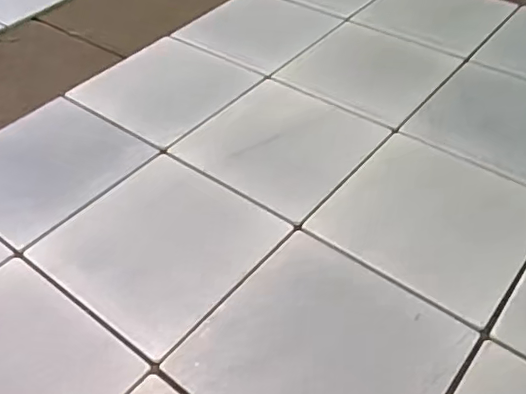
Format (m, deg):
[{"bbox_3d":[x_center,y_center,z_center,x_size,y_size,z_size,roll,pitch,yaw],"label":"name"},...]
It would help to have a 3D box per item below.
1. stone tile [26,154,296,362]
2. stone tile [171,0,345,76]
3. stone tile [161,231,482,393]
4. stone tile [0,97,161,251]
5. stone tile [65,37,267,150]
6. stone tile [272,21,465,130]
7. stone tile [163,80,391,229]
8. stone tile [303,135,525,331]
[{"bbox_3d":[-0.161,0.066,0.881,0.307,0.012,0.300,28,53,29],"label":"stone tile"},{"bbox_3d":[-0.007,-0.420,1.367,0.302,0.010,0.289,29,54,30],"label":"stone tile"},{"bbox_3d":[0.083,0.203,0.735,0.310,0.018,0.300,28,53,29],"label":"stone tile"},{"bbox_3d":[-0.401,-0.066,1.013,0.282,0.026,0.297,28,53,29],"label":"stone tile"},{"bbox_3d":[-0.211,-0.243,1.202,0.310,0.018,0.323,27,53,28],"label":"stone tile"},{"bbox_3d":[0.229,-0.275,1.212,0.305,0.025,0.272,31,64,30],"label":"stone tile"},{"bbox_3d":[0.041,-0.104,1.057,0.304,0.024,0.302,28,53,29],"label":"stone tile"},{"bbox_3d":[0.273,0.029,0.894,0.301,0.013,0.294,28,53,29],"label":"stone tile"}]

